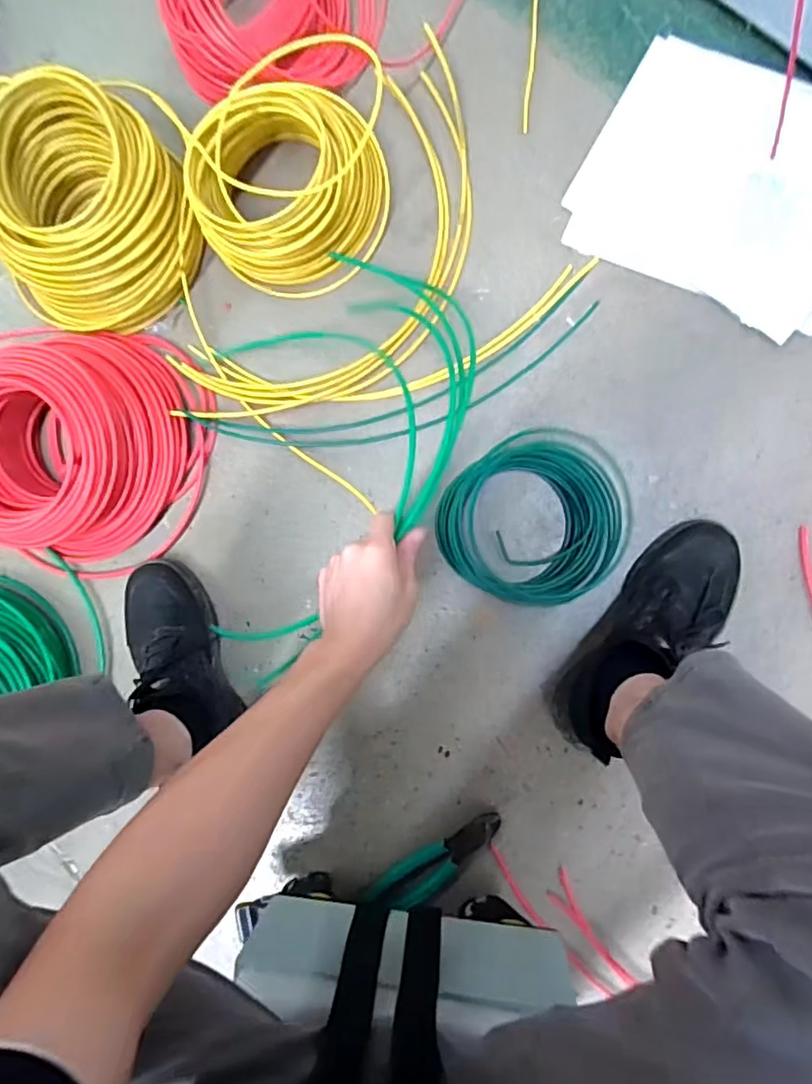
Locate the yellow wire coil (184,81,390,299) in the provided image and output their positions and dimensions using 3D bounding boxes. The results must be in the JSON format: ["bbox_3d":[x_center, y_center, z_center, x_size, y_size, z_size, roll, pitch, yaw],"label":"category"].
[{"bbox_3d":[-0.128,-0.399,0.662,0.183,0.108,0.187,0,90,7],"label":"yellow wire coil"}]

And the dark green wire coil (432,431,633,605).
[{"bbox_3d":[0.139,-0.019,0.633,0.190,0.095,0.173,0,90,7],"label":"dark green wire coil"}]

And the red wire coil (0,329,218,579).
[{"bbox_3d":[-0.388,-0.111,0.686,0.262,0.118,0.294,9,91,7],"label":"red wire coil"}]

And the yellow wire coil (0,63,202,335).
[{"bbox_3d":[-0.371,-0.383,0.681,0.222,0.121,0.246,11,91,7],"label":"yellow wire coil"}]

